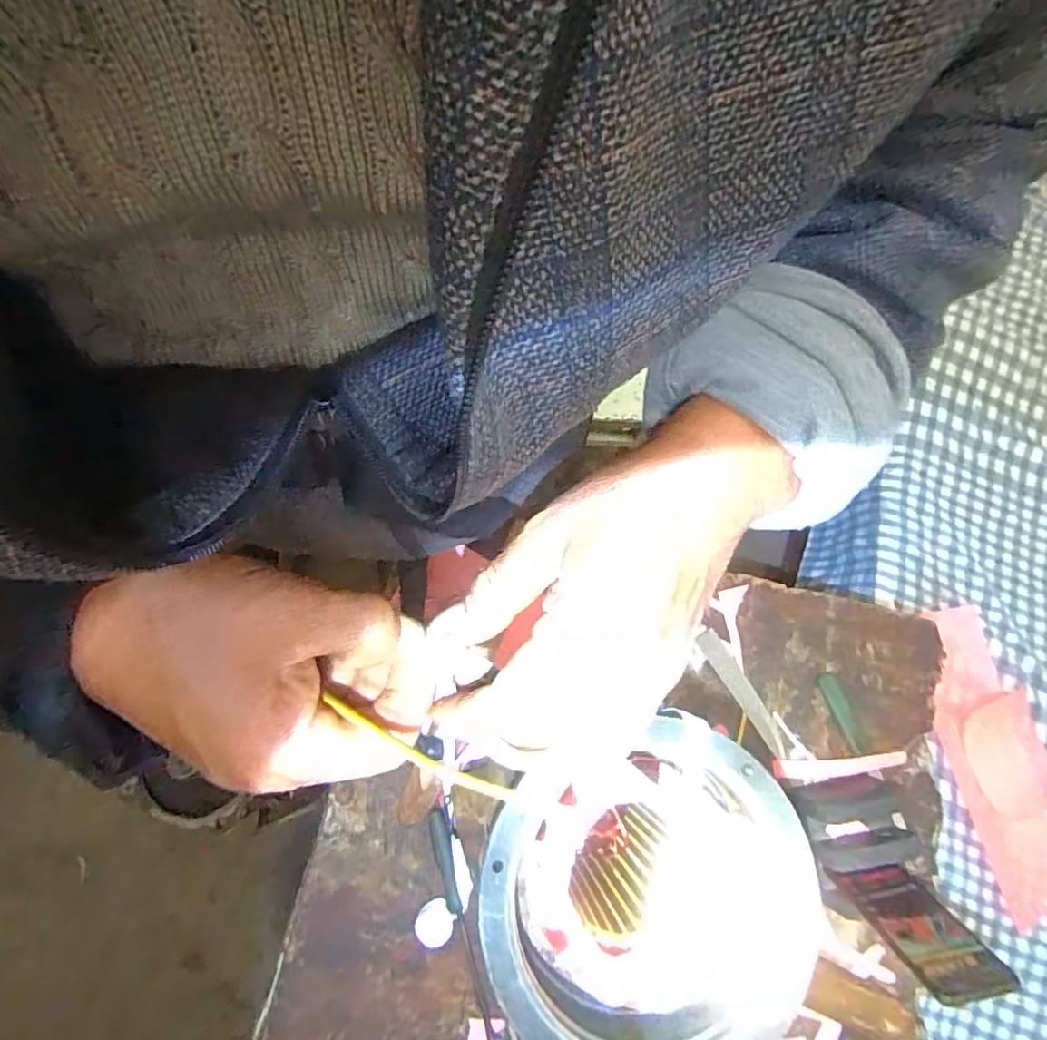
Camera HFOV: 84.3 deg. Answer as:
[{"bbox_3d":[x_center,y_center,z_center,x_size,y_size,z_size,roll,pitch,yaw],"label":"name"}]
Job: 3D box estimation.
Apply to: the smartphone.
[{"bbox_3d":[0.387,0.400,0.575,0.073,0.162,0.011,-21,100,-8],"label":"smartphone"}]

